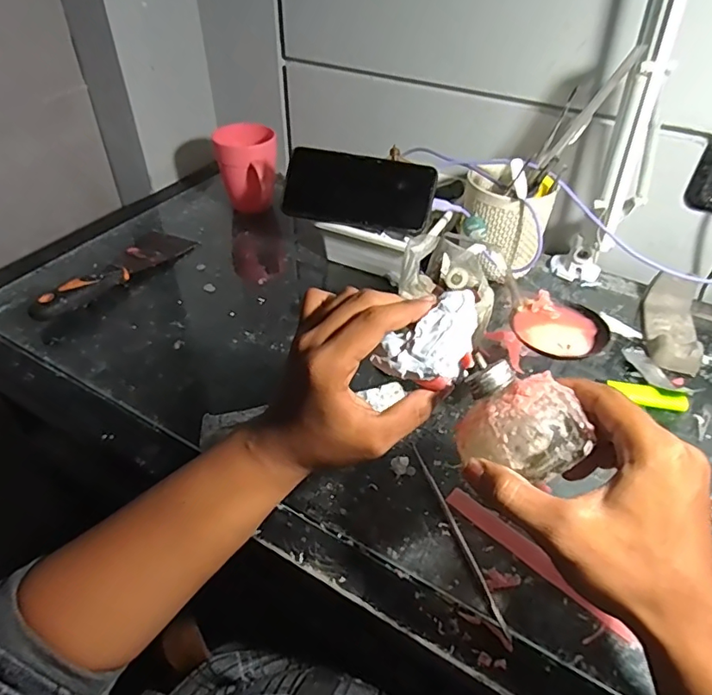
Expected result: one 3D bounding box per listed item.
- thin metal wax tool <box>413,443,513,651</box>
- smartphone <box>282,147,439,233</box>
[{"bbox_3d":[0.074,0.136,0.385,0.005,0.005,0.159,-13,46,-13],"label":"thin metal wax tool"},{"bbox_3d":[0.003,-0.176,0.586,0.163,0.073,0.005,10,3,5],"label":"smartphone"}]

